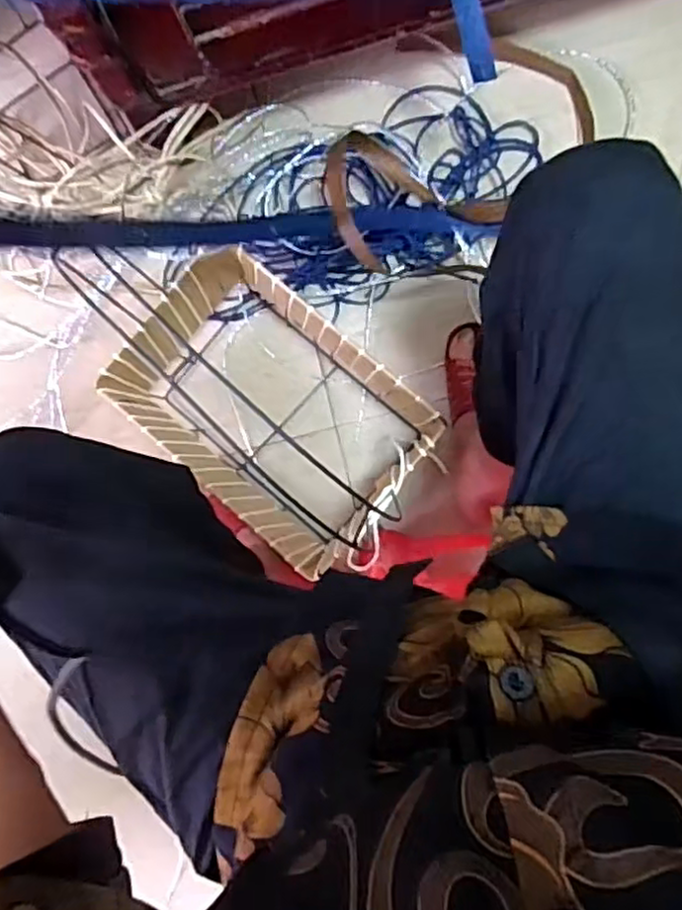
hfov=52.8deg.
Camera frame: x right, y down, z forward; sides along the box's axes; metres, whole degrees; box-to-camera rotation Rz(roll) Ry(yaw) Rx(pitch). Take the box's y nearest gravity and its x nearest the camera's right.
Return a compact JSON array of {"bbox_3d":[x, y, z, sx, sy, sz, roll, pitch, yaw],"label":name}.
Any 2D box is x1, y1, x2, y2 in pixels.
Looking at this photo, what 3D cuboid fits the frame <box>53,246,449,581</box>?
[{"bbox_3d":[-0.065,-0.045,0.813,0.366,0.149,0.227,40,92,8],"label":"frame"}]

